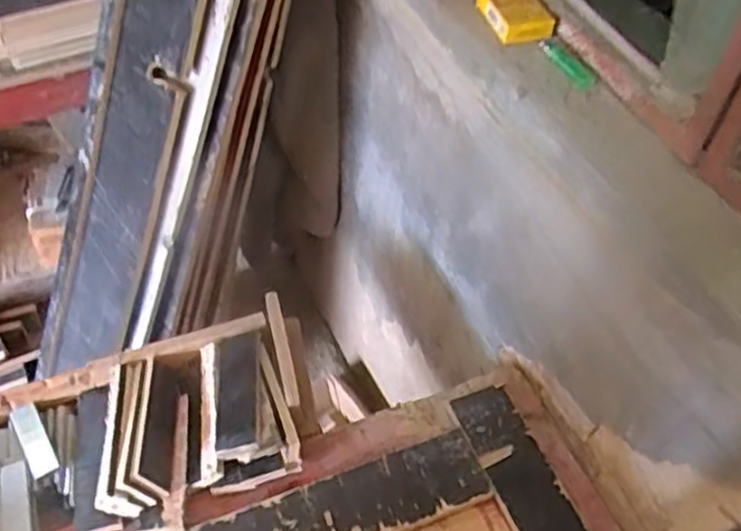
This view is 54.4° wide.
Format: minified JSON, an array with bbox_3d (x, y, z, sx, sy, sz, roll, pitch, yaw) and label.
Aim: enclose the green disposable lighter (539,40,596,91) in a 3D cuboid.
[{"bbox_3d":[0.212,-0.218,0.777,0.024,0.008,0.079,-19,52,-20],"label":"green disposable lighter"}]

